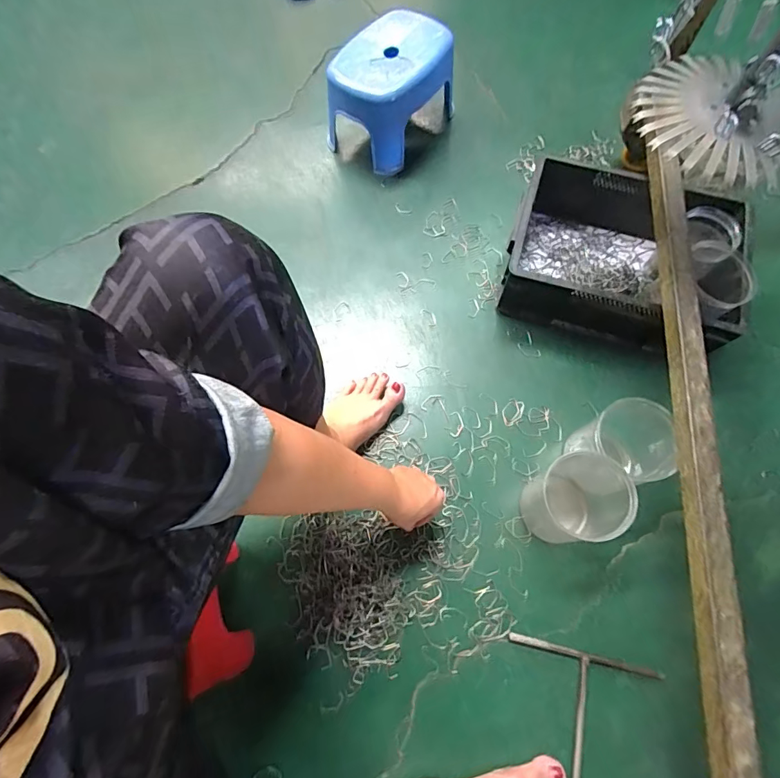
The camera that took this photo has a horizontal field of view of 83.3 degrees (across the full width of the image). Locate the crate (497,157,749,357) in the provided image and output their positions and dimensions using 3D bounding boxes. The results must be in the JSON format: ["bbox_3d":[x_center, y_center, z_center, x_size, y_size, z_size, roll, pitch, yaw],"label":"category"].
[{"bbox_3d":[0.363,-0.216,0.710,0.330,0.117,0.268,19,70,6],"label":"crate"}]

